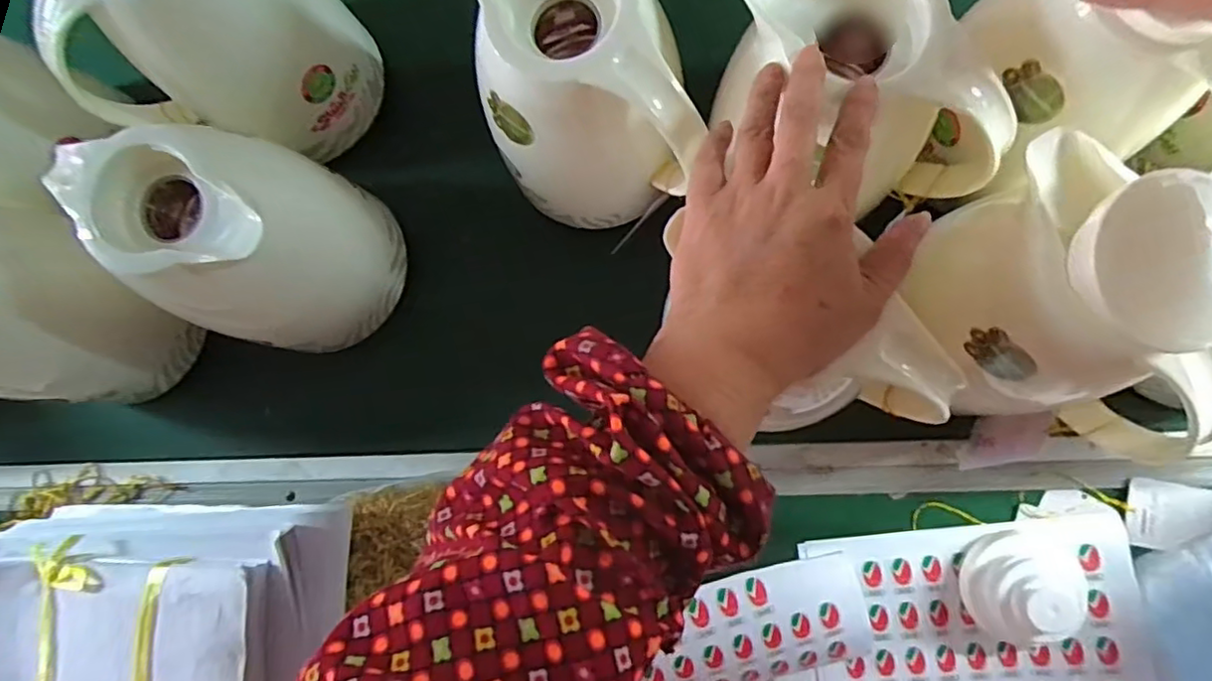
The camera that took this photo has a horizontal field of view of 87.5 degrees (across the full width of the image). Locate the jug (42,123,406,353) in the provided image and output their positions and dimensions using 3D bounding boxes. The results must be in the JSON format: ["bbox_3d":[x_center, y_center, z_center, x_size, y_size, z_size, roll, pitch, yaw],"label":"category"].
[{"bbox_3d":[-0.233,-0.056,0.427,0.139,0.170,0.113,-23,81,2],"label":"jug"}]

